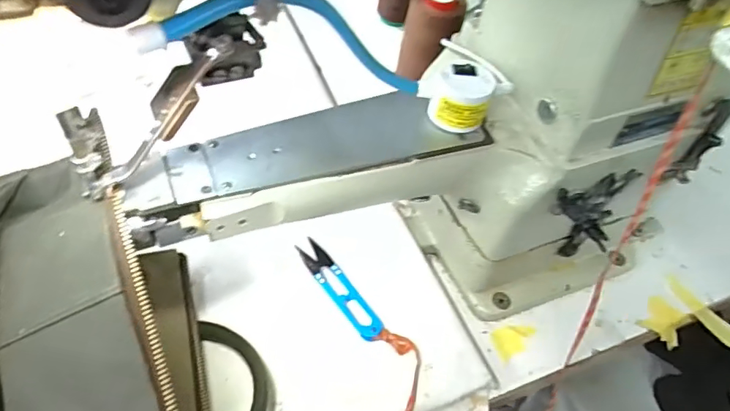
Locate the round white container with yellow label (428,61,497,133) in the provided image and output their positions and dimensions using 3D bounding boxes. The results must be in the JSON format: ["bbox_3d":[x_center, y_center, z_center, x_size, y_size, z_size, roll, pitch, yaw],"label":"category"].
[{"bbox_3d":[0.060,-0.067,0.329,0.035,0.032,0.031,14,51,6],"label":"round white container with yellow label"}]

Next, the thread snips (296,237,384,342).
[{"bbox_3d":[-0.019,0.063,0.408,0.021,0.008,0.100,-28,59,-25],"label":"thread snips"}]

